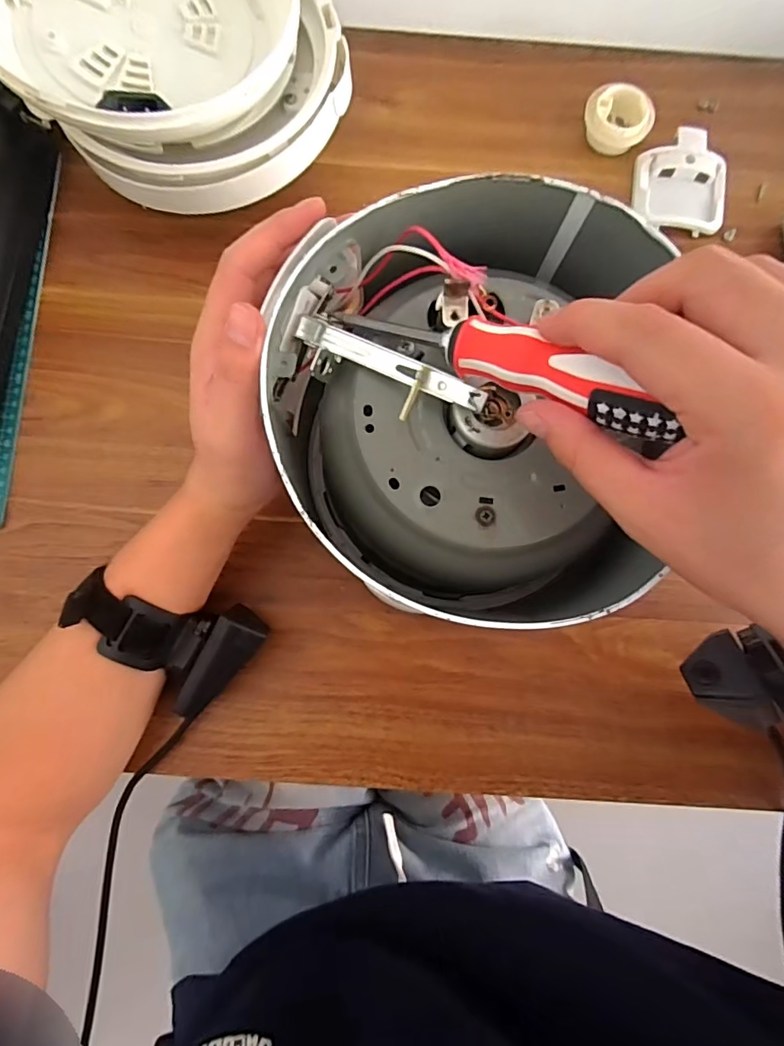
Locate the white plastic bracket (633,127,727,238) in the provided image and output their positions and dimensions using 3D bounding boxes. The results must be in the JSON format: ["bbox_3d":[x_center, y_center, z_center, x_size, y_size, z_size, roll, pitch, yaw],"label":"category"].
[{"bbox_3d":[0.234,-0.276,0.420,0.070,0.022,0.079,5,80,0],"label":"white plastic bracket"}]

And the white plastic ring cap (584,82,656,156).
[{"bbox_3d":[0.183,-0.328,0.423,0.042,0.027,0.050,-42,83,-7],"label":"white plastic ring cap"}]

